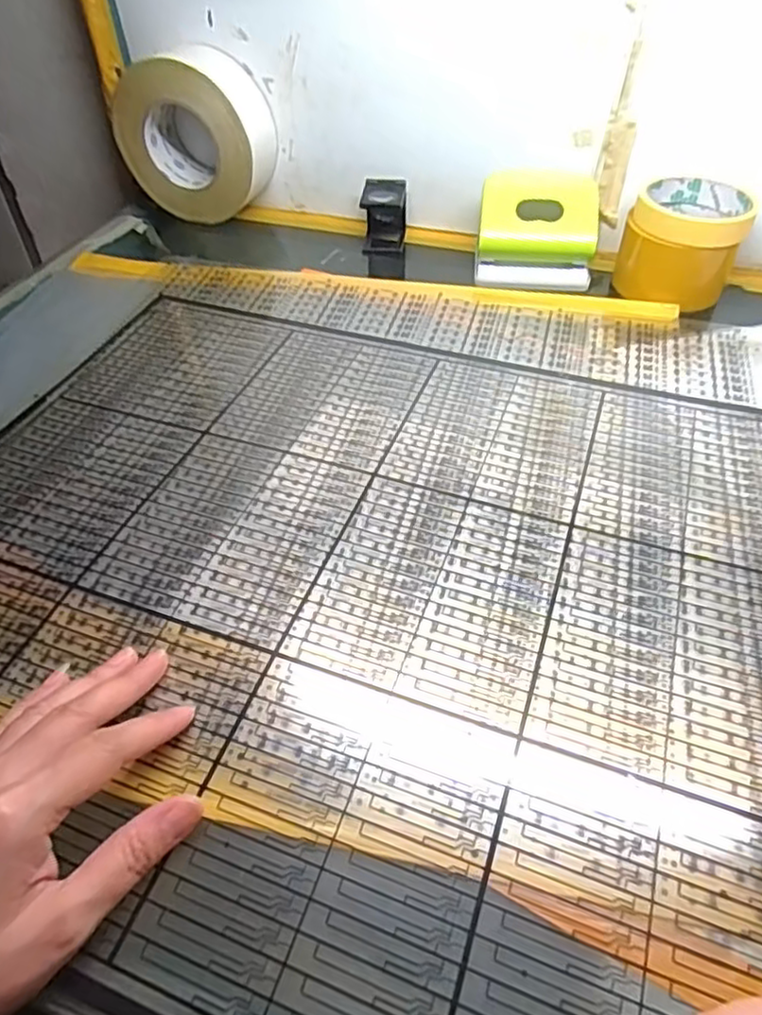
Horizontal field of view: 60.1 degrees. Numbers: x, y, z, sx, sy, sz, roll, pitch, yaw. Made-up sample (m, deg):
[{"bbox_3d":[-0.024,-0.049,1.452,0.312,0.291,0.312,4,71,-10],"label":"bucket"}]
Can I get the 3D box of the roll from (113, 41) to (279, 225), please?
[{"bbox_3d":[-0.179,-0.359,0.644,0.144,0.135,0.067,13,48,13],"label":"roll"}]

